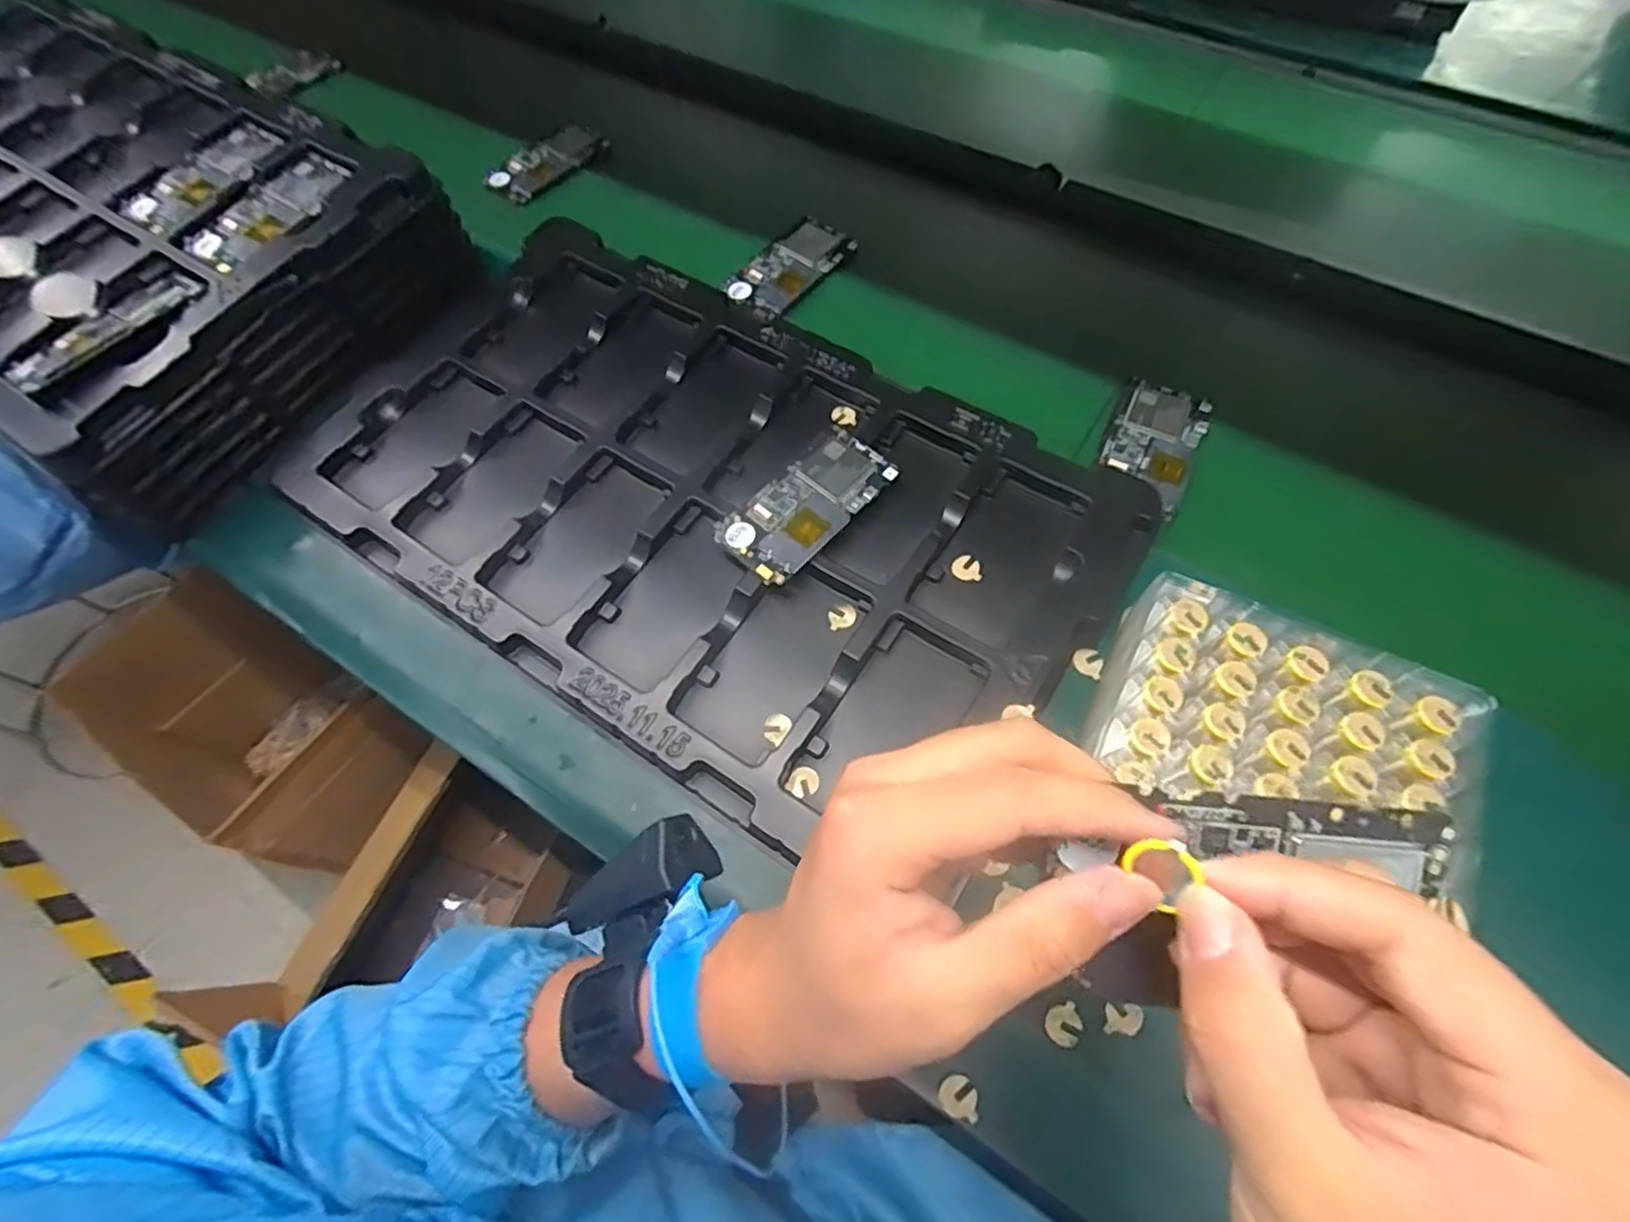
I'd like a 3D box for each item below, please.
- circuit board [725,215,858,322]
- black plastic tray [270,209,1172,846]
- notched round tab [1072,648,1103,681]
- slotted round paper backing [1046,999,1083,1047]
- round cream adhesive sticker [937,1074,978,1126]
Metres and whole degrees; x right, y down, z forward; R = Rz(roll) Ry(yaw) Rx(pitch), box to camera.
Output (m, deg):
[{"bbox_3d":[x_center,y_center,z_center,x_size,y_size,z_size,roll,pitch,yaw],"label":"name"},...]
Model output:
[{"bbox_3d":[-0.023,-0.306,0.633,0.073,0.009,0.127,35,69,18],"label":"circuit board"},{"bbox_3d":[-0.081,-0.084,0.509,0.541,0.032,0.333,31,68,17],"label":"black plastic tray"},{"bbox_3d":[0.171,0.032,0.442,0.019,0.004,0.017,29,67,16],"label":"notched round tab"},{"bbox_3d":[0.128,0.214,0.366,0.017,0.005,0.018,-17,63,-6],"label":"slotted round paper backing"},{"bbox_3d":[0.071,0.242,0.353,0.018,0.004,0.019,-1,63,2],"label":"round cream adhesive sticker"}]

